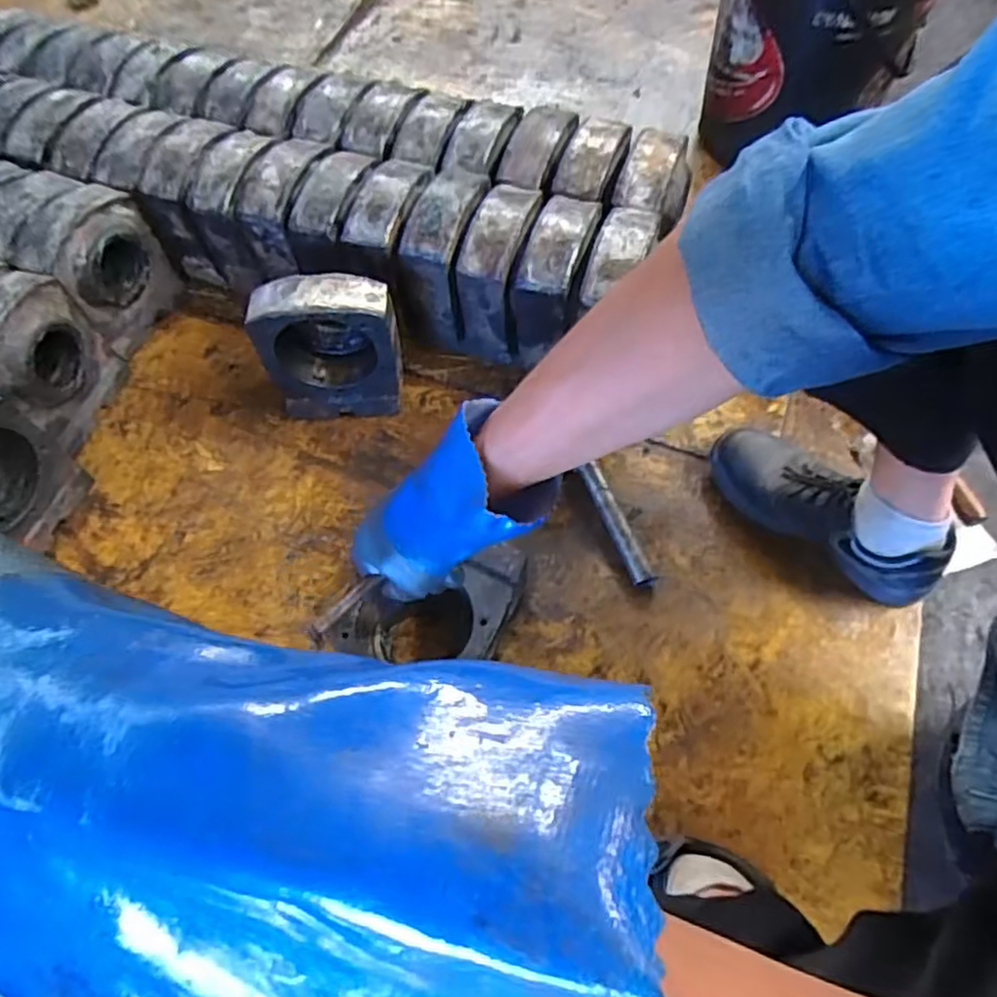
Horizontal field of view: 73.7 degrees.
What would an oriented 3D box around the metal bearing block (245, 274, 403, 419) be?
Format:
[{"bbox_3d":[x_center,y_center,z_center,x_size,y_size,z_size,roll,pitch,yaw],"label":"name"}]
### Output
[{"bbox_3d":[-0.210,-0.189,0.853,0.166,0.194,0.074,-5,60,-1],"label":"metal bearing block"}]

